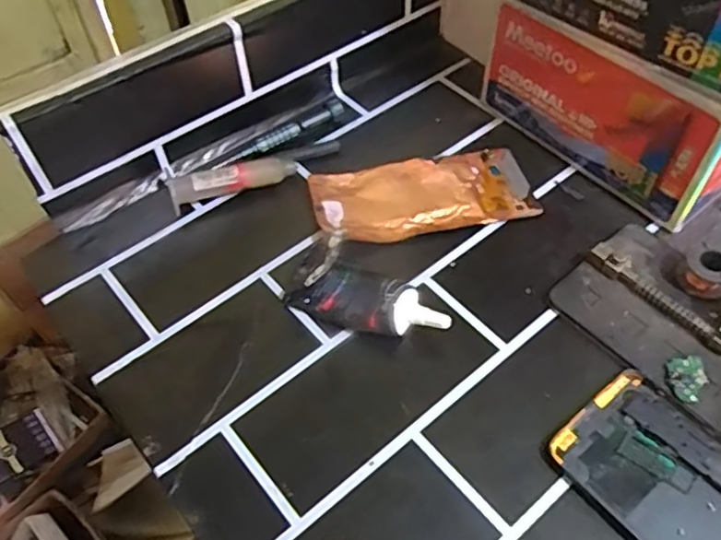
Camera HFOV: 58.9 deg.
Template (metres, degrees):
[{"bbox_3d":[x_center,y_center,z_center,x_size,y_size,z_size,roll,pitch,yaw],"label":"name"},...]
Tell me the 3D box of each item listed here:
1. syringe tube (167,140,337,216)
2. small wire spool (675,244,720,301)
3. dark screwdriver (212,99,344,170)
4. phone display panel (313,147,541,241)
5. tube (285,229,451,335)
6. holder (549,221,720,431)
[{"bbox_3d":[-0.071,-0.072,0.444,0.125,0.019,0.018,-23,57,-16],"label":"syringe tube"},{"bbox_3d":[0.204,0.001,0.377,0.023,0.021,0.029,-15,55,-10],"label":"small wire spool"},{"bbox_3d":[-0.058,-0.099,0.469,0.106,0.011,0.013,-33,60,-22],"label":"dark screwdriver"},{"bbox_3d":[0.044,-0.052,0.440,0.149,0.008,0.066,-12,54,-8],"label":"phone display panel"},{"bbox_3d":[0.006,0.012,0.381,0.097,0.028,0.047,18,56,14],"label":"tube"},{"bbox_3d":[0.183,0.028,0.367,0.083,0.020,0.125,-33,60,-22],"label":"holder"}]

